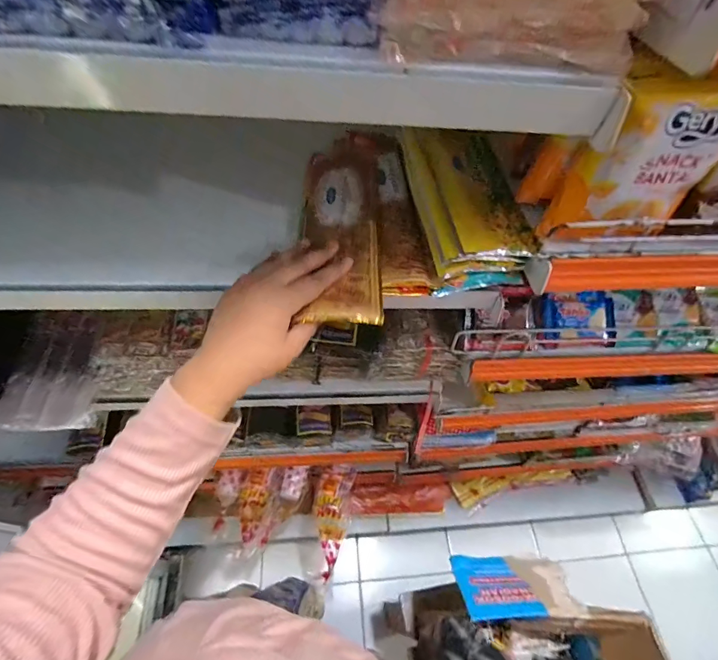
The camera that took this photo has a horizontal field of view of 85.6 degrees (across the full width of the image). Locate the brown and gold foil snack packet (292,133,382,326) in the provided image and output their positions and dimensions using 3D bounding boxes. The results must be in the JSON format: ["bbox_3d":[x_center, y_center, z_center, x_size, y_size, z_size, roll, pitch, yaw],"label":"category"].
[{"bbox_3d":[-0.018,-0.129,0.426,0.080,0.012,0.290,0,57,-5],"label":"brown and gold foil snack packet"}]

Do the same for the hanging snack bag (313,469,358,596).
[{"bbox_3d":[-0.065,0.453,0.907,0.082,0.055,0.256,9,56,1],"label":"hanging snack bag"}]

